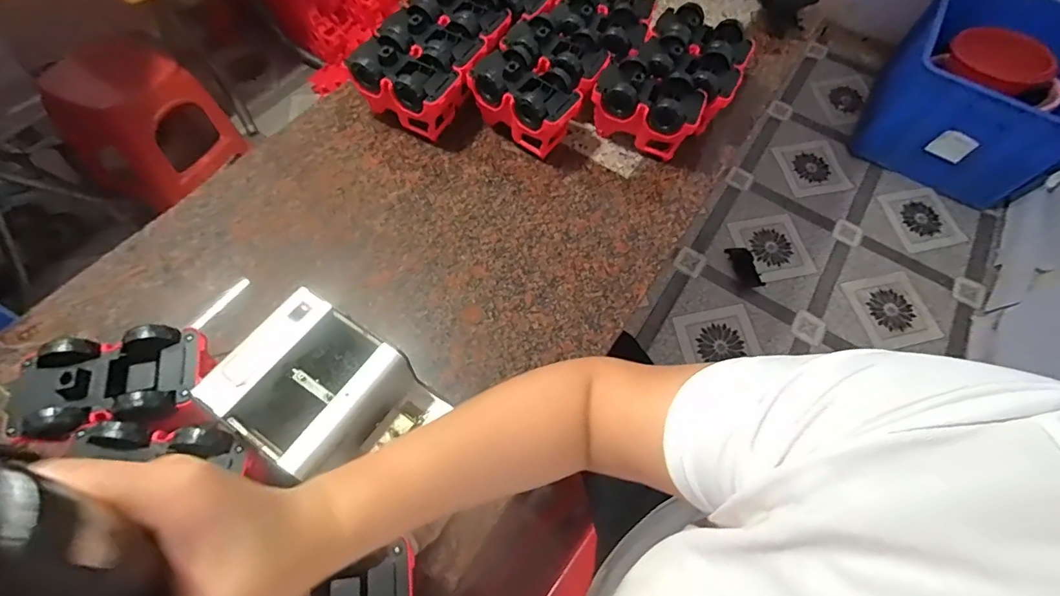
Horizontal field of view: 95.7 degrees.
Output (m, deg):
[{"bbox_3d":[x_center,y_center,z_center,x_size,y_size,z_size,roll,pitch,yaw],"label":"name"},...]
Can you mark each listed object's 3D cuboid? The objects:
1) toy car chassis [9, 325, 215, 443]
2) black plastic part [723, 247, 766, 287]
[{"bbox_3d":[-0.381,0.081,0.443,0.154,0.052,0.093,-9,62,-9],"label":"toy car chassis"},{"bbox_3d":[0.635,-0.093,1.414,0.073,0.017,0.141,-10,62,-9],"label":"black plastic part"}]

